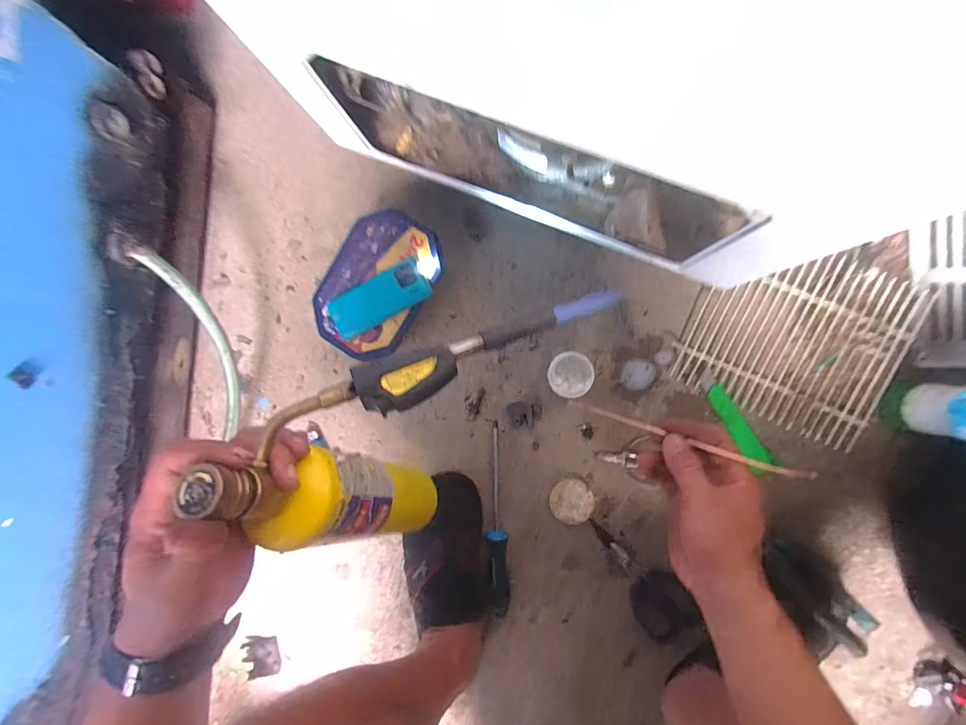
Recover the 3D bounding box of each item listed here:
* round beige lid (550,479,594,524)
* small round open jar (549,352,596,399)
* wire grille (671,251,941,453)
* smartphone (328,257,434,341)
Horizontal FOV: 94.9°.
[{"bbox_3d":[0.117,0.183,0.586,0.055,0.014,0.056,0,91,6],"label":"round beige lid"},{"bbox_3d":[0.110,0.015,0.560,0.054,0.051,0.054,6,91,5],"label":"small round open jar"},{"bbox_3d":[0.385,-0.033,0.547,0.239,0.023,0.209,24,93,5],"label":"wire grille"},{"bbox_3d":[-0.127,-0.076,0.537,0.125,0.016,0.052,-27,88,5],"label":"smartphone"}]

